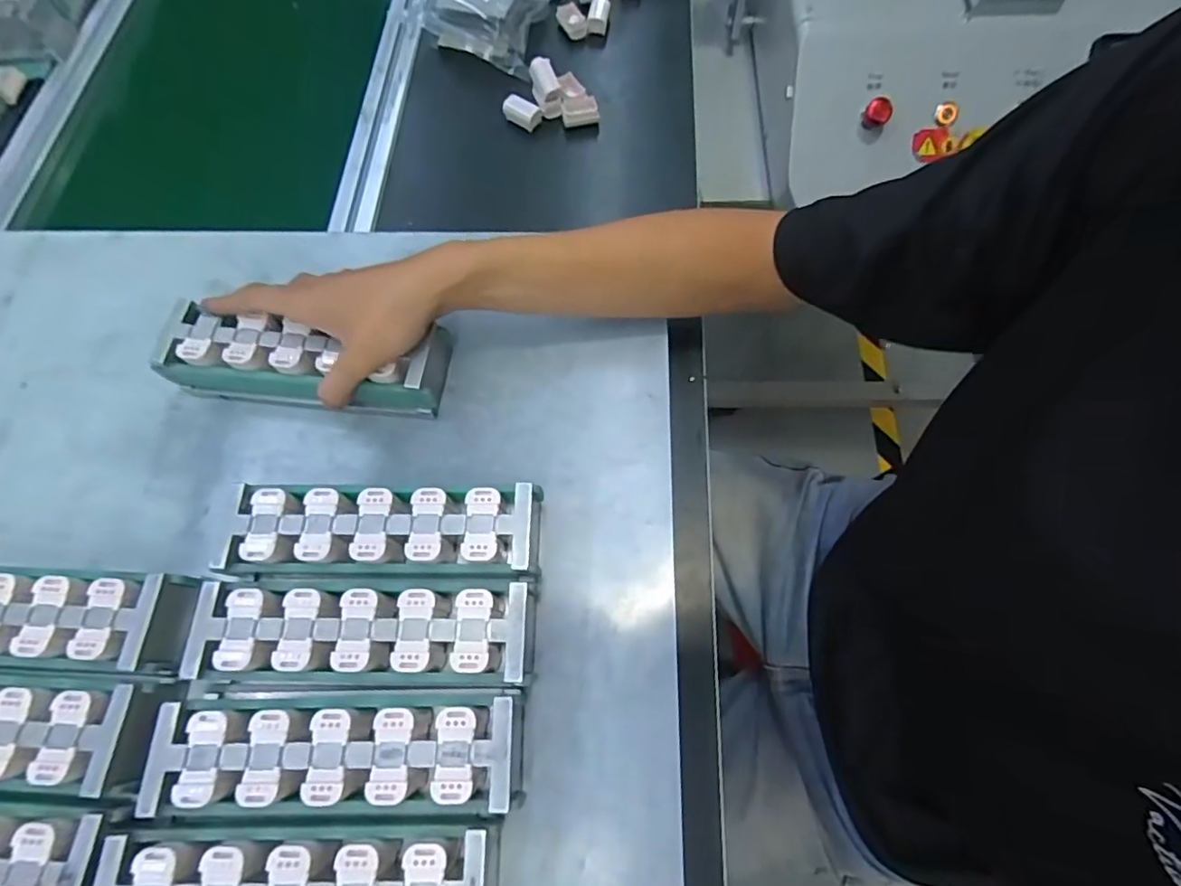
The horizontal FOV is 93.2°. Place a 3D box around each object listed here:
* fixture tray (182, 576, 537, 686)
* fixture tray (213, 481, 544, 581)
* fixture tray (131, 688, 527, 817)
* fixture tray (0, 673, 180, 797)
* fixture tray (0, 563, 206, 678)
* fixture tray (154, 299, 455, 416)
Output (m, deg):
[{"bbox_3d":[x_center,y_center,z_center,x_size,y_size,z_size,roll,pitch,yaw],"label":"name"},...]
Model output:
[{"bbox_3d":[-0.130,0.110,0.333,0.191,0.047,0.059,1,68,2],"label":"fixture tray"},{"bbox_3d":[-0.127,0.058,0.353,0.189,0.048,0.055,0,68,2],"label":"fixture tray"},{"bbox_3d":[-0.134,0.169,0.309,0.192,0.047,0.059,-1,68,2],"label":"fixture tray"},{"bbox_3d":[-0.335,0.159,0.314,0.204,0.041,0.056,2,68,3],"label":"fixture tray"},{"bbox_3d":[-0.334,0.103,0.339,0.207,0.044,0.059,3,68,3],"label":"fixture tray"},{"bbox_3d":[-0.202,-0.059,0.402,0.197,0.046,0.056,7,69,2],"label":"fixture tray"}]

